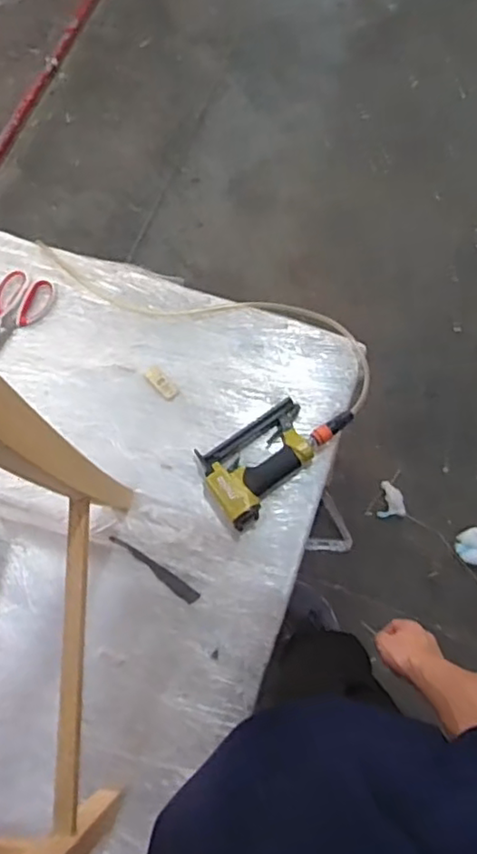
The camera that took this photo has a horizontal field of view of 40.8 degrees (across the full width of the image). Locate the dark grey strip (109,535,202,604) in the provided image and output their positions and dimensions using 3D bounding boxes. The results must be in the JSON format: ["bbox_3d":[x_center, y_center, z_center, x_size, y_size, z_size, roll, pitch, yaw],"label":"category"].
[{"bbox_3d":[-0.131,0.218,0.989,0.162,0.008,0.021,34,75,11],"label":"dark grey strip"}]

